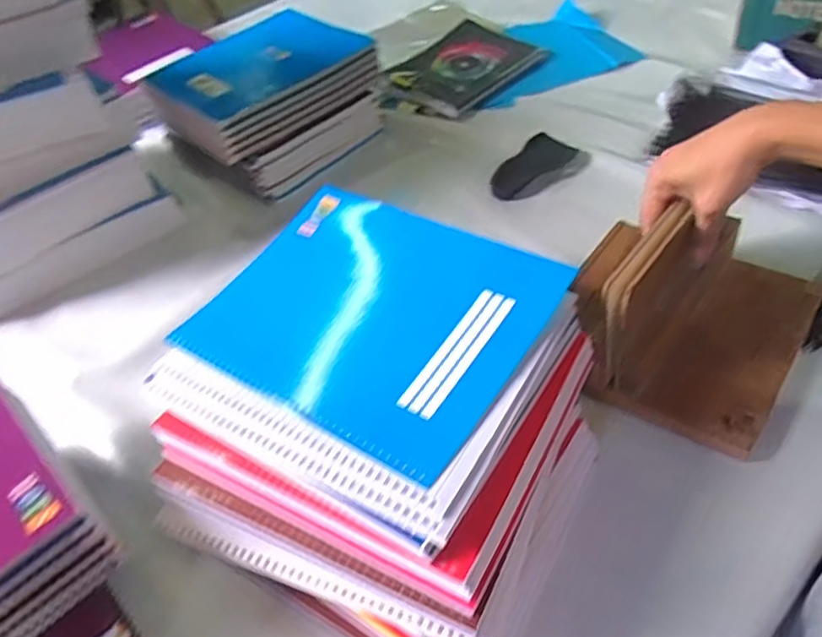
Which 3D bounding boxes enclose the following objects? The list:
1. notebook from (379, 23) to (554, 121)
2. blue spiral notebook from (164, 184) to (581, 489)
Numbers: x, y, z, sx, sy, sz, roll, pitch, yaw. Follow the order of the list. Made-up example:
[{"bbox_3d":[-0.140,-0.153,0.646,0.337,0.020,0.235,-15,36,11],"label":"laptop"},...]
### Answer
[{"bbox_3d":[0.074,-0.379,0.966,0.172,0.025,0.257,30,57,32],"label":"notebook"},{"bbox_3d":[-0.035,-0.009,0.478,0.247,0.020,0.194,23,59,26],"label":"blue spiral notebook"}]

